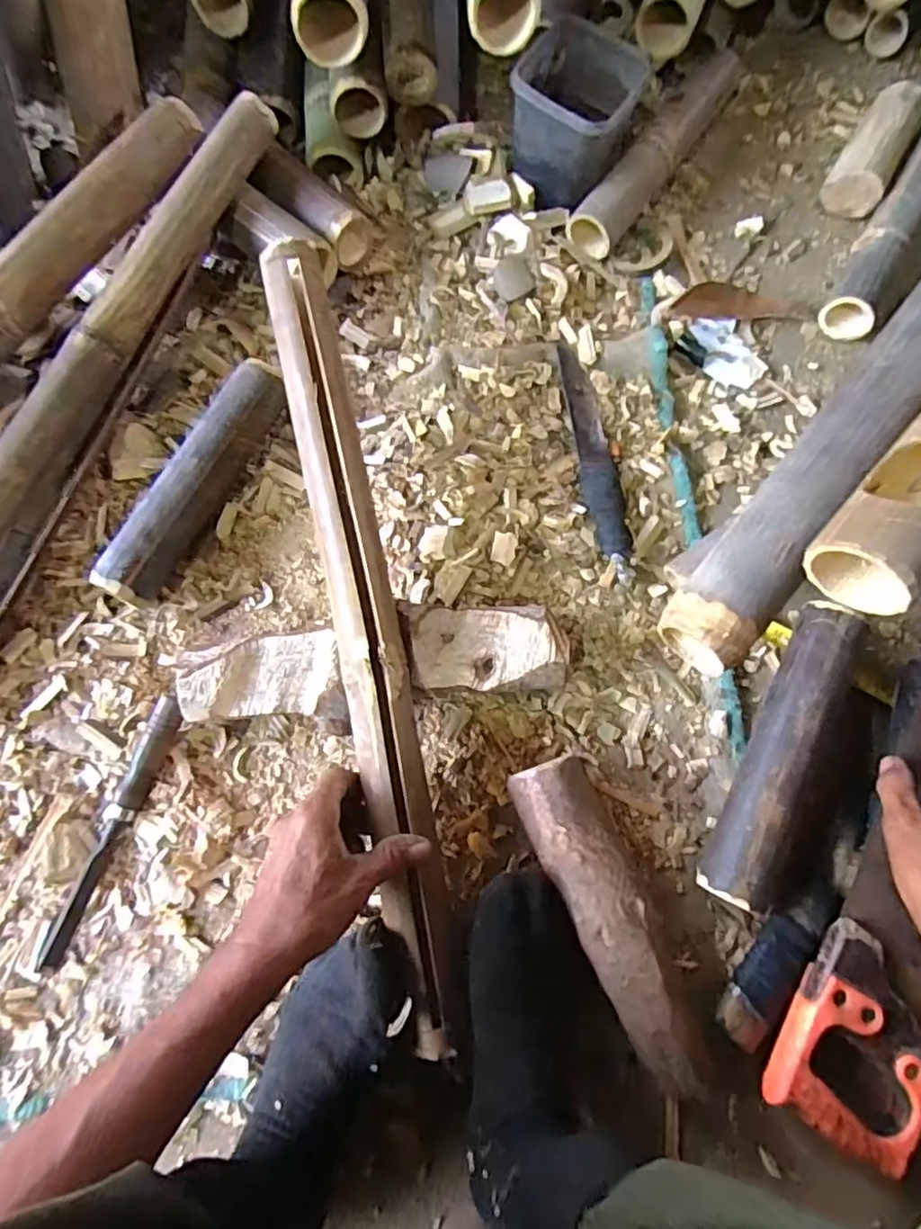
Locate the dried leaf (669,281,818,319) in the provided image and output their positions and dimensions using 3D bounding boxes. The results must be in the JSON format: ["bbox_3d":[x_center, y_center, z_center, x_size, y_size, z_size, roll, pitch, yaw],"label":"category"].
[{"bbox_3d":[0.300,-0.335,0.662,0.154,0.023,0.034,-1,76,-1],"label":"dried leaf"}]

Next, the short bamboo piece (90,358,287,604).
[{"bbox_3d":[-0.251,-0.125,0.597,0.054,0.054,0.258,28,77,7],"label":"short bamboo piece"}]

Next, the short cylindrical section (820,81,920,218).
[{"bbox_3d":[0.466,-0.521,0.702,0.062,0.062,0.154,32,78,7],"label":"short cylindrical section"}]

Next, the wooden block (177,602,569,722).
[{"bbox_3d":[-0.074,0.046,0.552,0.326,0.055,0.084,-8,76,-2],"label":"wooden block"}]

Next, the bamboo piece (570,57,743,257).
[{"bbox_3d":[0.220,-0.520,0.696,0.055,0.058,0.301,35,78,8],"label":"bamboo piece"}]

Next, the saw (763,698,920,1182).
[{"bbox_3d":[0.375,0.165,0.508,0.124,0.049,0.495,21,80,5],"label":"saw"}]

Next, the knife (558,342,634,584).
[{"bbox_3d":[0.137,-0.158,0.622,0.040,0.022,0.260,-7,76,-2],"label":"knife"}]

